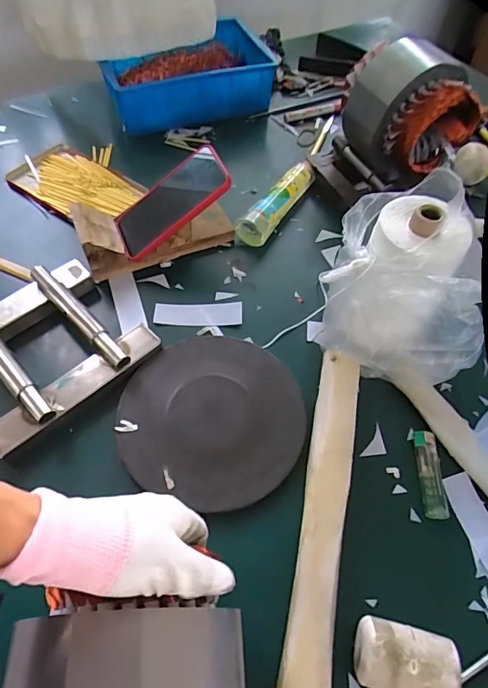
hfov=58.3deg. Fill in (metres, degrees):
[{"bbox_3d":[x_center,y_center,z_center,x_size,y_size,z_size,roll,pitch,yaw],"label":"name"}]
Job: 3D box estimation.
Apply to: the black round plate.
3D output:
[{"bbox_3d":[-0.032,0.074,0.471,0.187,0.011,0.188,2,55,-2],"label":"black round plate"}]

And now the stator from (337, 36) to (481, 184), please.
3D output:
[{"bbox_3d":[0.229,-0.333,0.626,0.149,0.139,0.149,-25,61,-19],"label":"stator"}]

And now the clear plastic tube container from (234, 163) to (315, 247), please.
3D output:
[{"bbox_3d":[0.058,-0.214,0.656,0.047,0.040,0.190,32,59,17],"label":"clear plastic tube container"}]

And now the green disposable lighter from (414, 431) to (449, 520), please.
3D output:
[{"bbox_3d":[0.189,0.130,0.442,0.022,0.010,0.085,4,55,-1],"label":"green disposable lighter"}]

